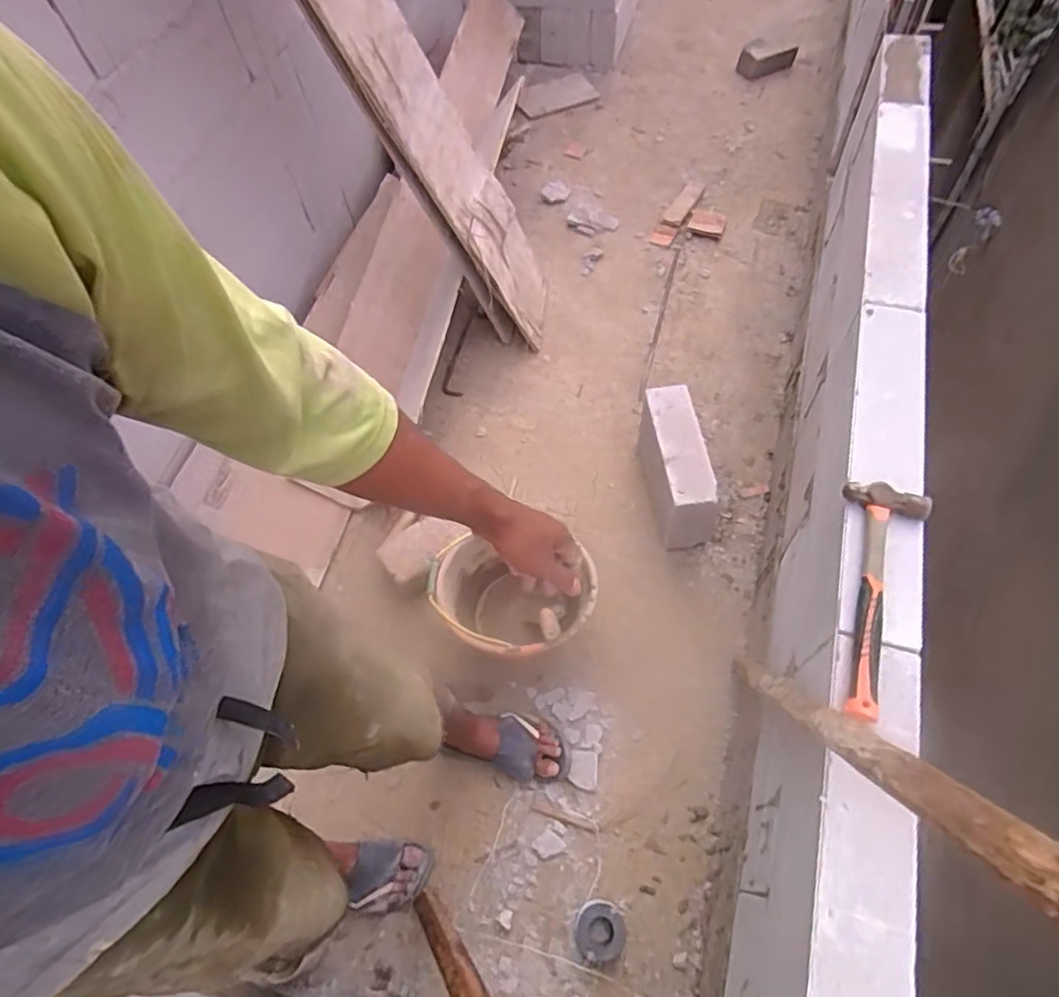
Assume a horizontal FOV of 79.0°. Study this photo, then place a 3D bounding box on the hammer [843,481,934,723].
[{"bbox_3d":[0.447,0.123,0.825,0.102,0.028,0.324,15,63,13],"label":"hammer"}]

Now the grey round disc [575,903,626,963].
[{"bbox_3d":[0.124,0.761,1.127,0.082,0.031,0.085,-2,61,4],"label":"grey round disc"}]

